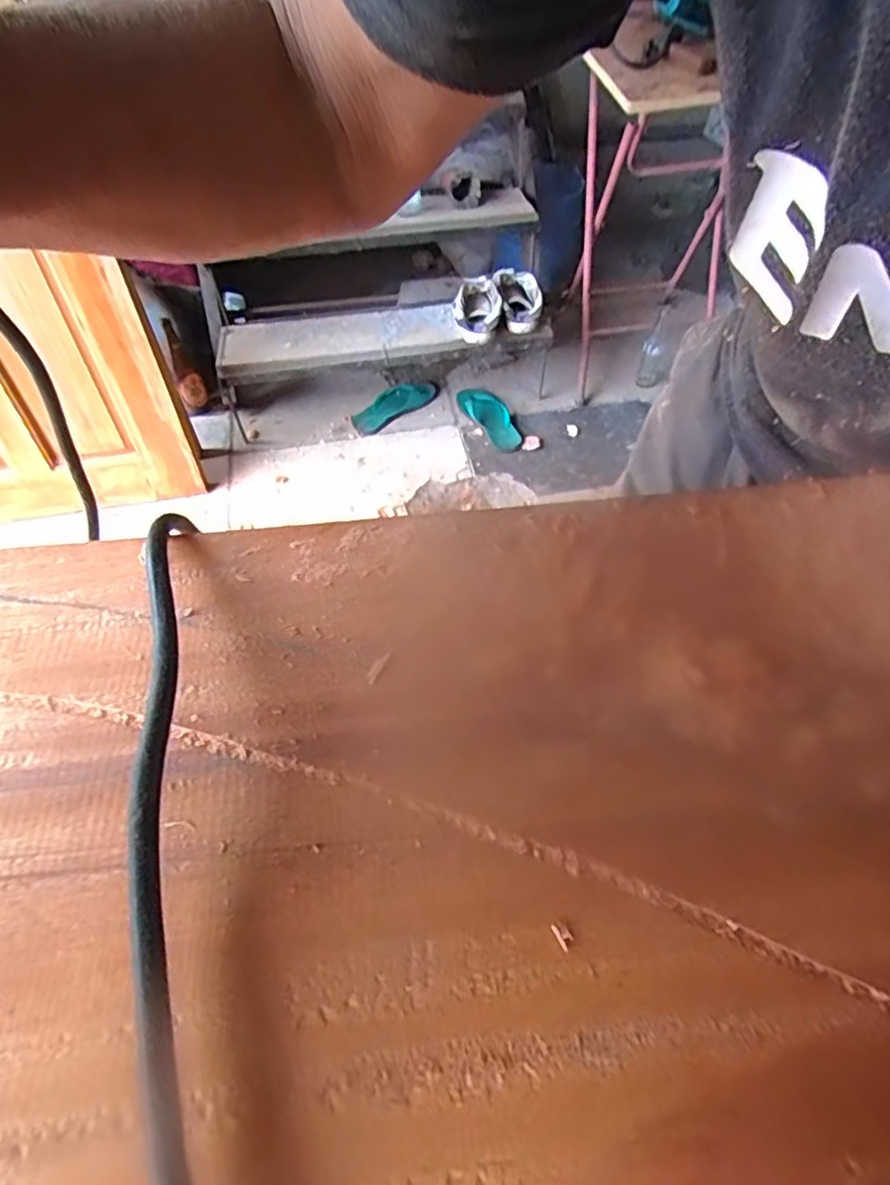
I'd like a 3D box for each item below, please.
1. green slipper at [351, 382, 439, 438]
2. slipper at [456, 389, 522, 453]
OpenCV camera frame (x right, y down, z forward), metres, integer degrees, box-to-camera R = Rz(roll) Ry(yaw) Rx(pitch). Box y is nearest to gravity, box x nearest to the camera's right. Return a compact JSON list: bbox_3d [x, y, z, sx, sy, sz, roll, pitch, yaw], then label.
[{"bbox_3d":[-0.143,-0.528,1.734,0.271,0.047,0.111,-36,61,-23],"label":"green slipper"},{"bbox_3d":[0.123,-0.481,1.690,0.089,0.043,0.262,-25,57,-17],"label":"slipper"}]

